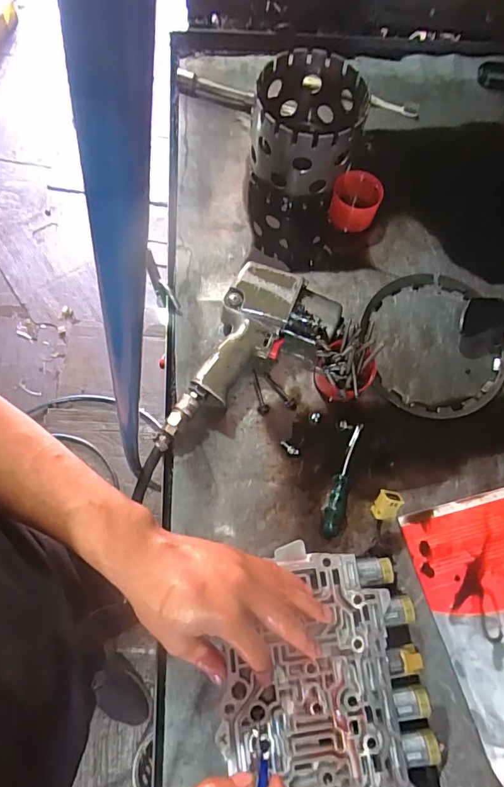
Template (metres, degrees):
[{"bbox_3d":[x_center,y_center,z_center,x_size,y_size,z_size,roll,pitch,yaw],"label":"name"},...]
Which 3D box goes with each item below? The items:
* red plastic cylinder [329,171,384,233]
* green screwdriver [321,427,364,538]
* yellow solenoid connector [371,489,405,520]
[{"bbox_3d":[0.142,-0.265,0.653,0.066,0.050,0.068,20,70,4],"label":"red plastic cylinder"},{"bbox_3d":[0.106,0.098,0.553,0.022,0.016,0.140,16,67,4],"label":"green screwdriver"},{"bbox_3d":[0.143,0.118,0.501,0.026,0.018,0.034,29,99,10],"label":"yellow solenoid connector"}]

